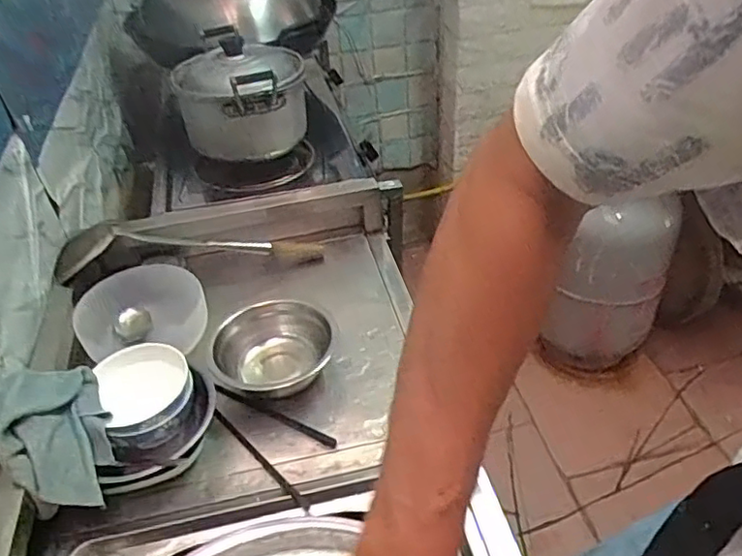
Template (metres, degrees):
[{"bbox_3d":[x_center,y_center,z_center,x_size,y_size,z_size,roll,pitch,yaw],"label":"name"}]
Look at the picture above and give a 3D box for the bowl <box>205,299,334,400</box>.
[{"bbox_3d":[-0.117,0.091,0.759,0.147,0.055,0.135,-3,38,2],"label":"bowl"}]

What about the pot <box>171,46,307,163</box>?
[{"bbox_3d":[-0.216,-0.299,1.080,0.192,0.164,0.200,-5,38,0],"label":"pot"}]

